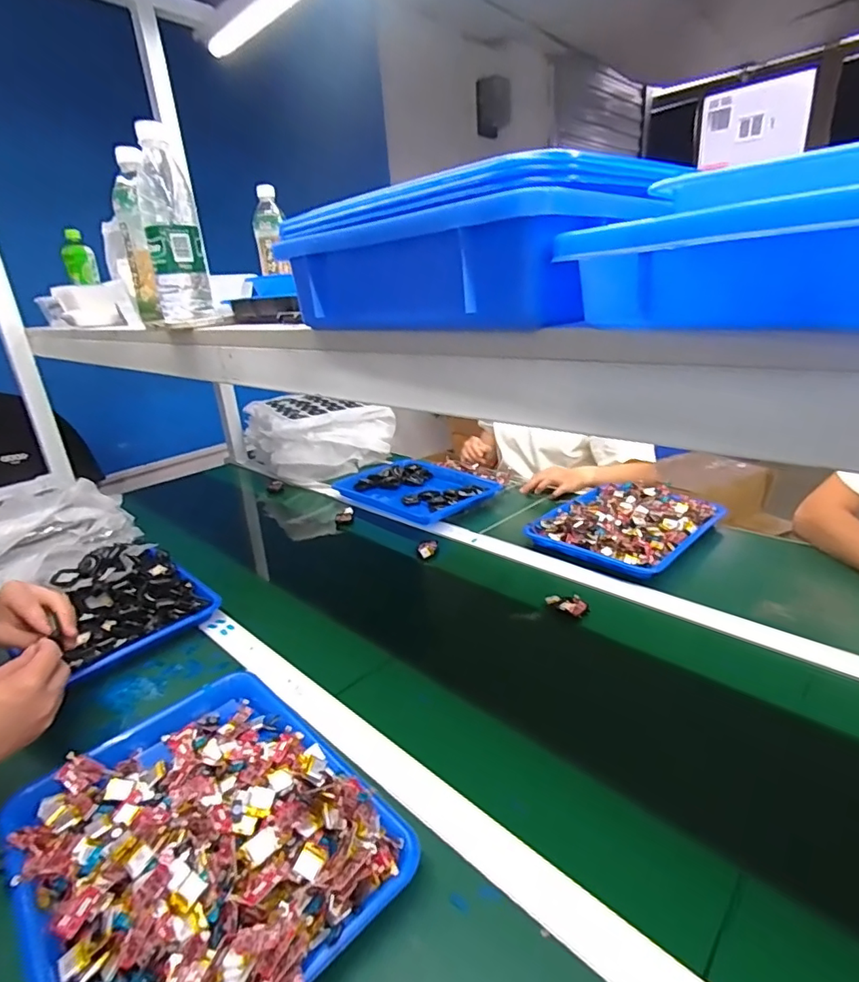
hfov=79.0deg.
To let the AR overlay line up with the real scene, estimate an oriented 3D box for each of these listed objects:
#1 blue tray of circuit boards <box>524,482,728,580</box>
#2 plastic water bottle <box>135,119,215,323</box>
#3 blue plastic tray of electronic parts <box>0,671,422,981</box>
[{"bbox_3d":[0.356,0.055,0.941,0.293,0.040,0.239,-23,28,-38],"label":"blue tray of circuit boards"},{"bbox_3d":[-0.318,-0.320,0.644,0.064,0.209,0.065,-13,23,-20],"label":"plastic water bottle"},{"bbox_3d":[-0.198,0.291,0.449,0.253,0.057,0.324,-24,28,-39],"label":"blue plastic tray of electronic parts"}]

